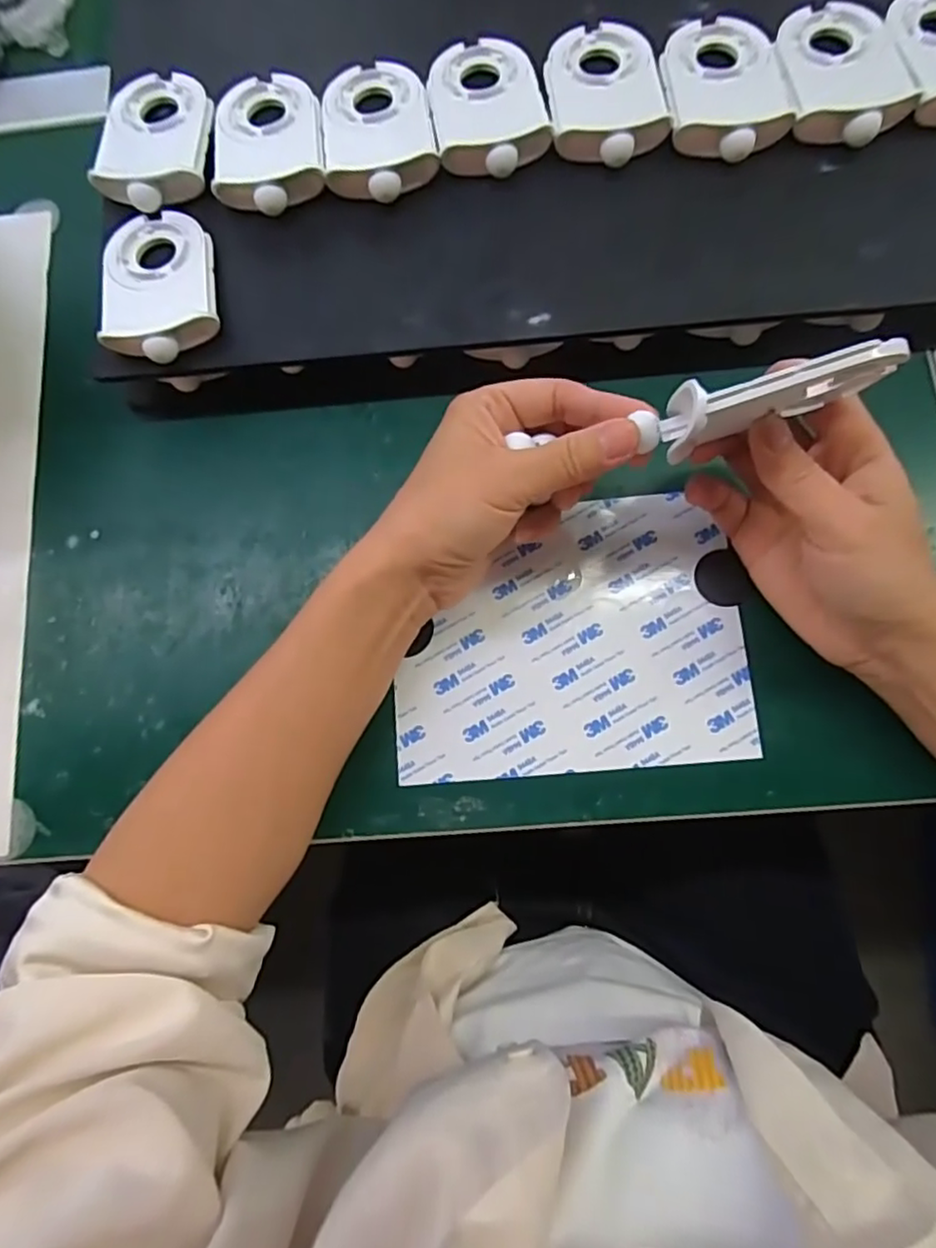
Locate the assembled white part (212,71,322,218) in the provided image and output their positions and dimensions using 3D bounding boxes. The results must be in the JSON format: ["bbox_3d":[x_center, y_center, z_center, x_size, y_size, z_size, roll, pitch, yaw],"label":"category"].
[{"bbox_3d":[-0.107,-0.258,0.333,0.057,0.014,0.087,-10,81,2],"label":"assembled white part"}]

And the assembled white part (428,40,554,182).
[{"bbox_3d":[0.010,-0.273,0.328,0.056,0.014,0.087,-10,81,2],"label":"assembled white part"}]

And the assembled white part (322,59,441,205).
[{"bbox_3d":[-0.049,-0.263,0.330,0.058,0.015,0.088,-11,81,2],"label":"assembled white part"}]

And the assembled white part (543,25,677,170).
[{"bbox_3d":[0.071,-0.278,0.326,0.058,0.013,0.089,-4,81,3],"label":"assembled white part"}]

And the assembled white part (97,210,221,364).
[{"bbox_3d":[-0.159,-0.175,0.323,0.057,0.017,0.087,-11,81,2],"label":"assembled white part"}]

